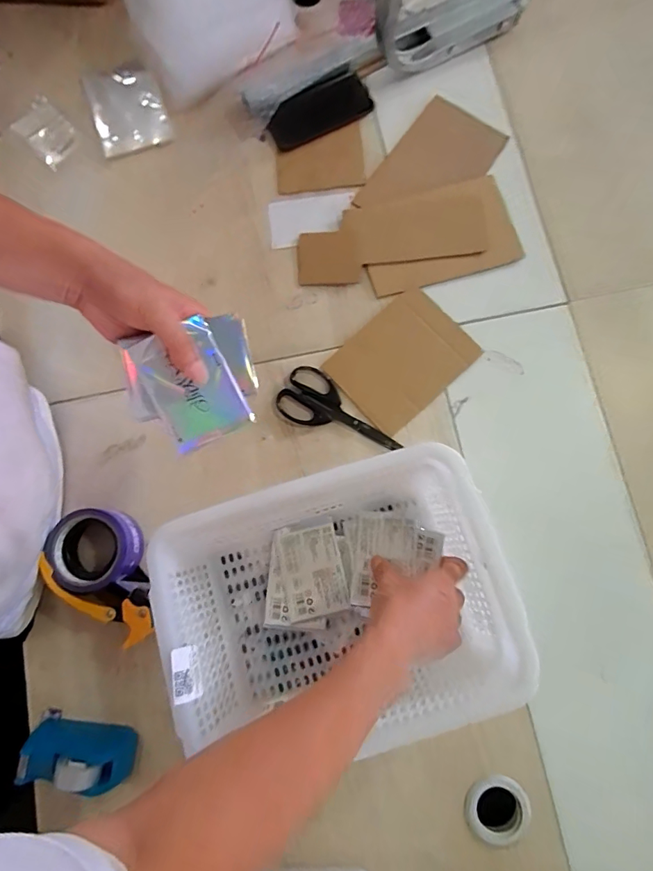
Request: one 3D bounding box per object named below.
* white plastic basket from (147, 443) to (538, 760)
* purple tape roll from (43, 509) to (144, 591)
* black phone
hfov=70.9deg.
[{"bbox_3d":[0.009,0.182,0.515,0.345,0.132,0.259,-16,80,-2],"label":"white plastic basket"},{"bbox_3d":[-0.281,0.140,0.567,0.092,0.056,0.093,0,79,1],"label":"purple tape roll"},{"bbox_3d":[-0.012,-0.498,0.704,0.161,0.015,0.071,-22,90,-2],"label":"black phone"}]

